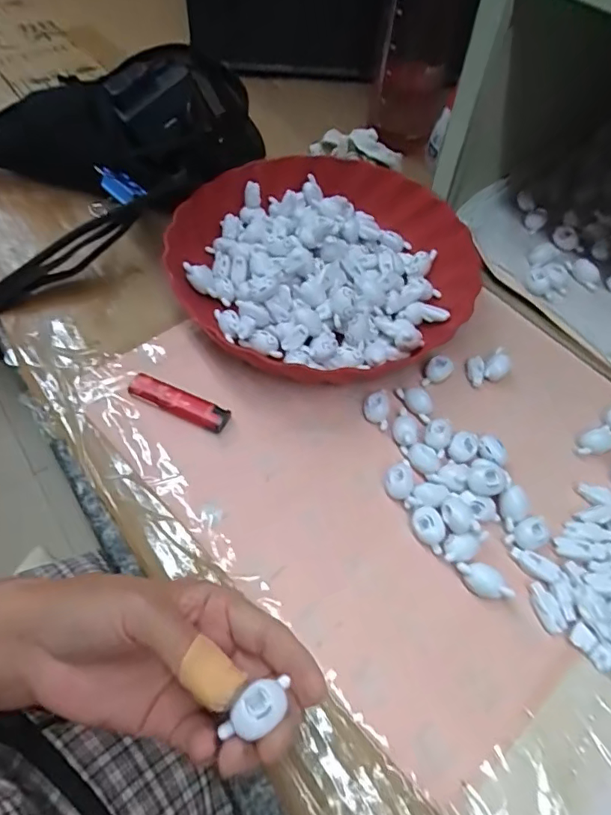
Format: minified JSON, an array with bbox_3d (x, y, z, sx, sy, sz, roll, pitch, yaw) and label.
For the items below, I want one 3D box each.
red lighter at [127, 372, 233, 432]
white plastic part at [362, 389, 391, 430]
[{"bbox_3d":[-0.092,-0.002,0.372,0.076,0.012,0.018,22,61,11],"label":"red lighter"},{"bbox_3d":[0.053,0.002,0.374,0.017,0.013,0.025,-16,60,-11],"label":"white plastic part"}]

